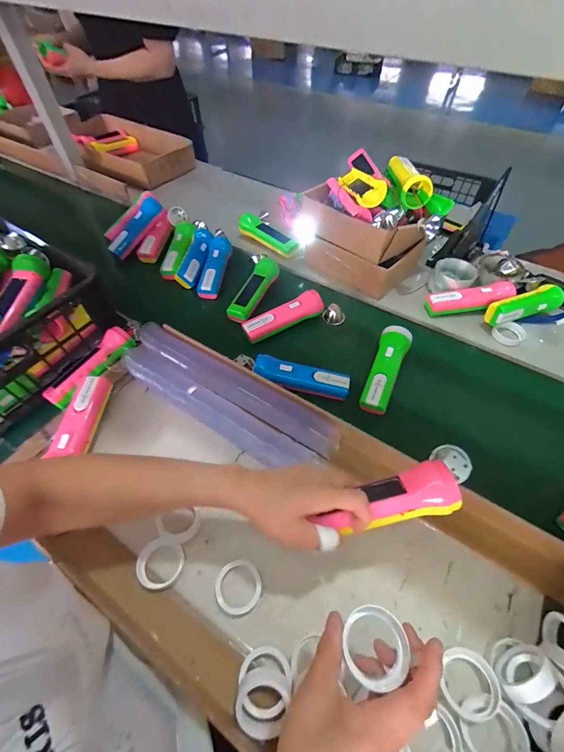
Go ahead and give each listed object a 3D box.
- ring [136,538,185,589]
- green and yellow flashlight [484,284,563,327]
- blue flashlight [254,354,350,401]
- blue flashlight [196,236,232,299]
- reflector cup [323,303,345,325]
[{"bbox_3d":[-0.148,0.227,0.393,0.053,0.015,0.050,0,55,1],"label":"ring"},{"bbox_3d":[0.461,-0.135,0.622,0.170,0.051,0.048,-17,56,-11],"label":"green and yellow flashlight"},{"bbox_3d":[0.032,0.001,0.530,0.154,0.038,0.042,11,56,8],"label":"blue flashlight"},{"bbox_3d":[-0.143,-0.237,0.697,0.044,0.054,0.152,6,55,5],"label":"blue flashlight"},{"bbox_3d":[0.101,-0.123,0.649,0.038,0.043,0.023,-27,22,20],"label":"reflector cup"}]

